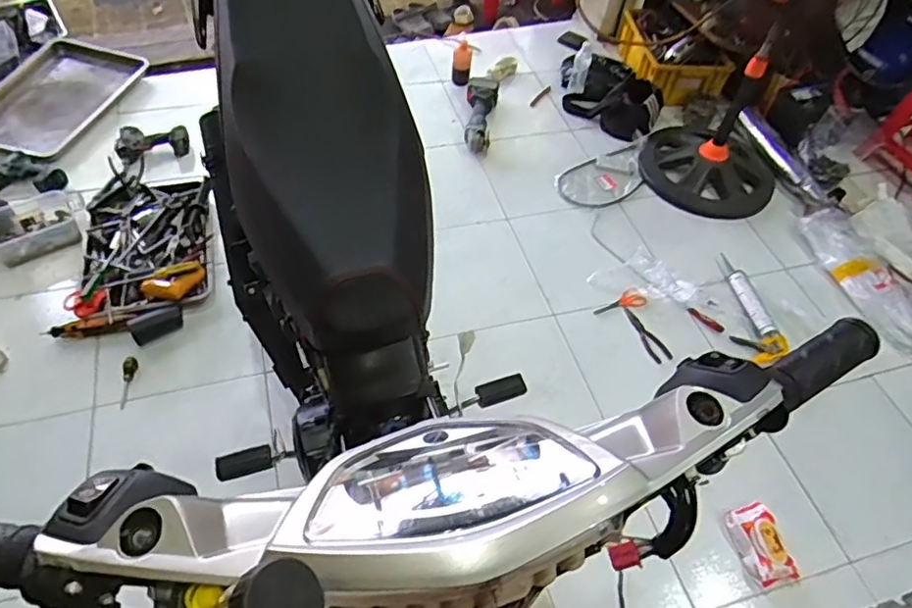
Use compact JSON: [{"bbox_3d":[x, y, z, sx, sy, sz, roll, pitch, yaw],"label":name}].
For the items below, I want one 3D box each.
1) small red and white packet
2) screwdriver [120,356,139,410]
[{"bbox_3d":[0.689,0.543,1.331,0.110,0.059,0.170,-7,53,-9],"label":"small red and white packet"},{"bbox_3d":[-0.842,0.197,1.496,0.033,0.026,0.144,-1,52,-5],"label":"screwdriver"}]

